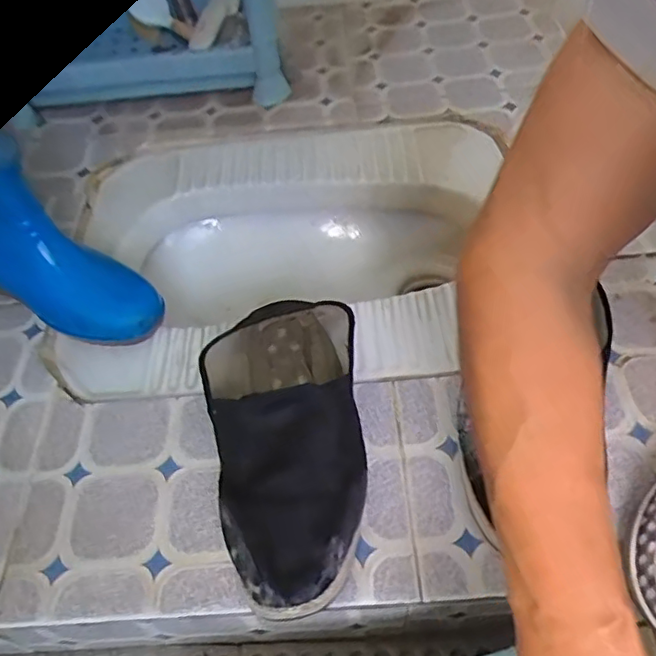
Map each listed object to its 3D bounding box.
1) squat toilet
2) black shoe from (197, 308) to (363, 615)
[{"bbox_3d":[-0.044,-0.085,0.716,0.475,0.153,0.393,-8,53,-2],"label":"squat toilet"},{"bbox_3d":[-0.034,0.079,0.467,0.122,0.064,0.264,-6,53,-1],"label":"black shoe"}]

